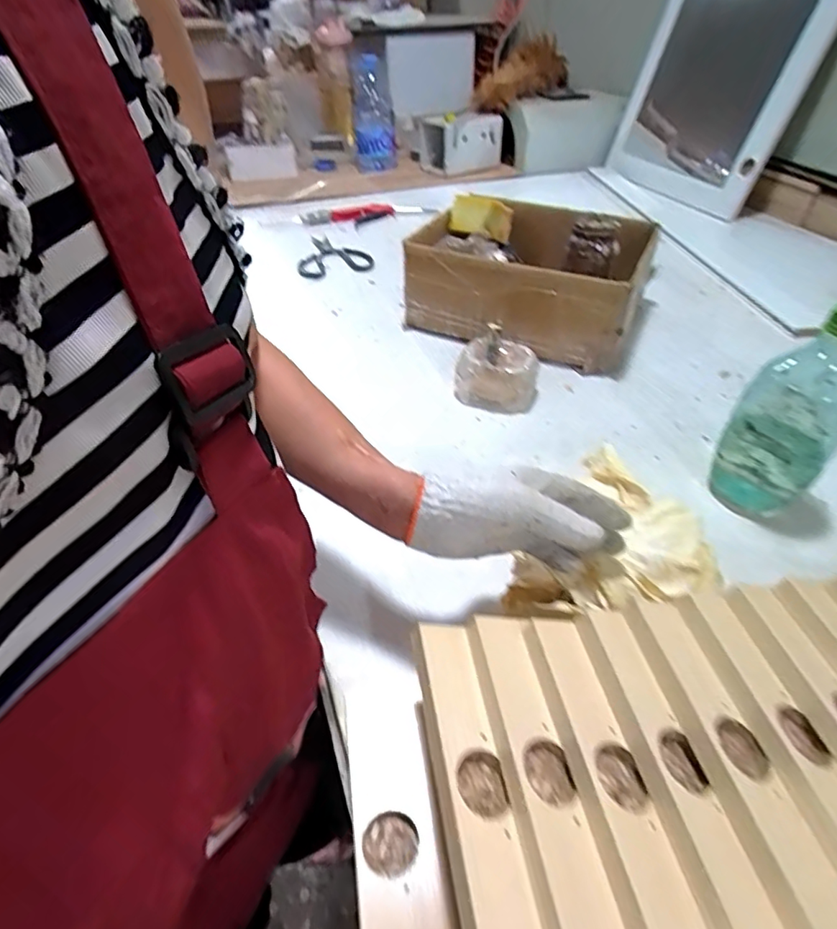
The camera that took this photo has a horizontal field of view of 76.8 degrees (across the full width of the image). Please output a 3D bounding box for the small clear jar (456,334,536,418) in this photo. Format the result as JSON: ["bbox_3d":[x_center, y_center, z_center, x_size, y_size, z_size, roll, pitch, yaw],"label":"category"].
[{"bbox_3d":[0.101,-0.115,0.671,0.102,0.063,0.078,12,44,11],"label":"small clear jar"}]

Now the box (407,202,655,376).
[{"bbox_3d":[0.165,-0.290,0.796,0.322,0.153,0.252,19,45,18],"label":"box"}]

